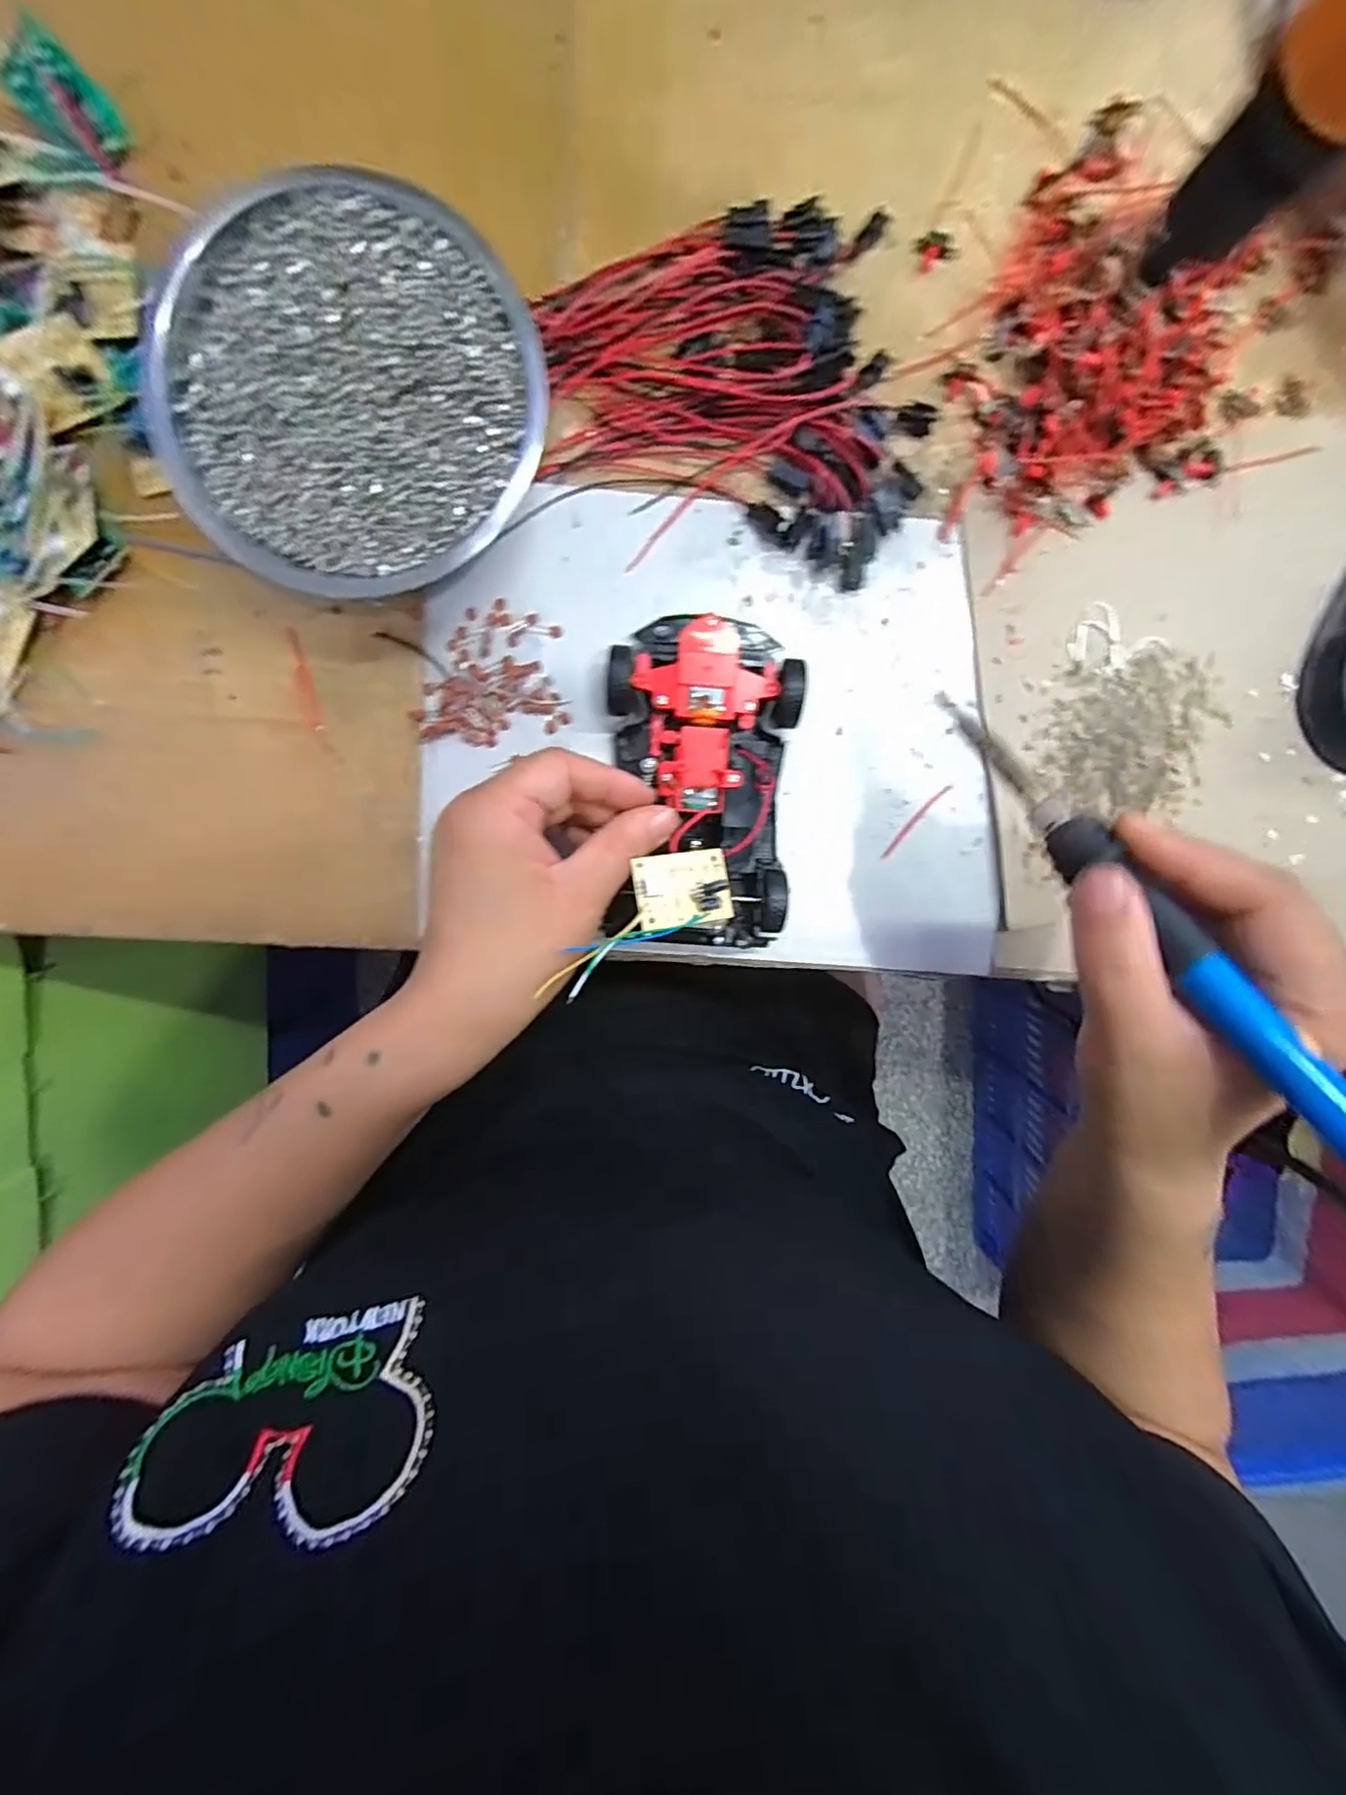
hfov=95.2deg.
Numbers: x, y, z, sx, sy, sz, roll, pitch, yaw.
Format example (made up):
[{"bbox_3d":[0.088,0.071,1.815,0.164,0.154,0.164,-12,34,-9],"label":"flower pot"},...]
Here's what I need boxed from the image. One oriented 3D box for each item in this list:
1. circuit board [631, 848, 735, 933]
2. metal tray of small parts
[{"bbox_3d":[0.005,-0.004,0.247,0.040,0.006,0.030,-7,85,-23],"label":"circuit board"},{"bbox_3d":[-0.127,-0.196,0.250,0.141,0.041,0.141,-33,97,3],"label":"metal tray of small parts"}]

